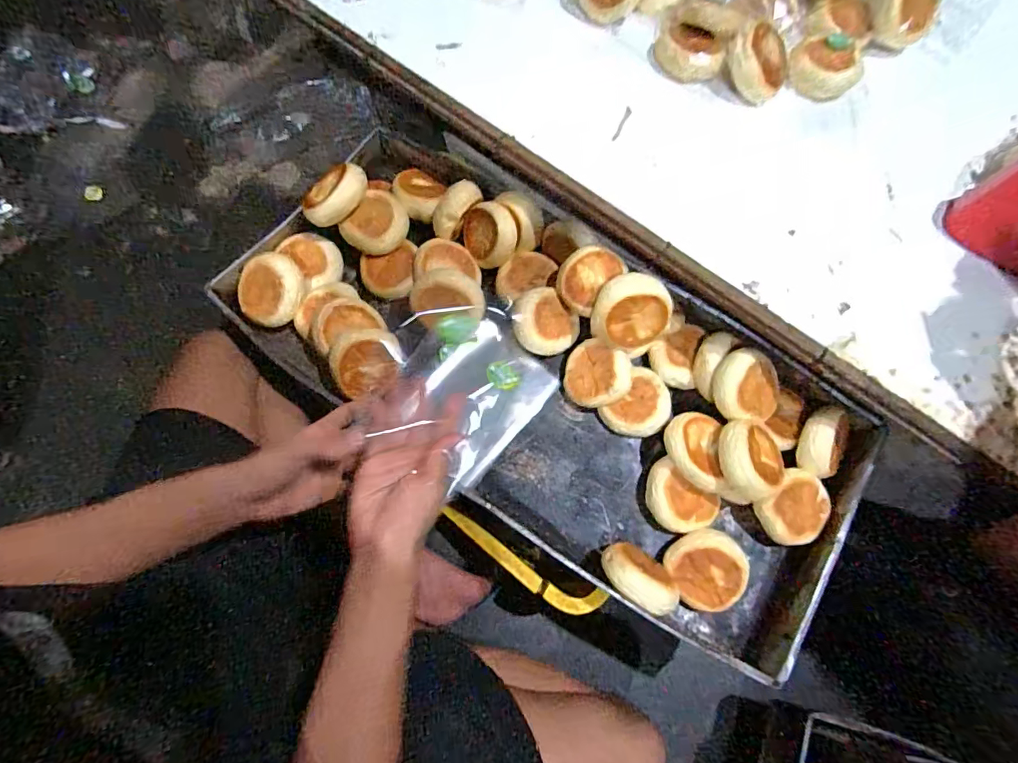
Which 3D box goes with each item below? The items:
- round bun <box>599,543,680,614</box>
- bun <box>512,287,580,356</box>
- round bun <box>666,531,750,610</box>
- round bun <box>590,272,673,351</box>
[{"bbox_3d":[0.151,0.228,0.587,0.087,0.068,0.041,19,107,11],"label":"round bun"},{"bbox_3d":[0.047,-0.080,0.697,0.084,0.040,0.092,1,70,-3],"label":"bun"},{"bbox_3d":[0.240,0.228,0.605,0.087,0.050,0.085,-24,76,-7],"label":"round bun"},{"bbox_3d":[0.154,-0.090,0.643,0.094,0.037,0.094,0,117,1],"label":"round bun"}]

